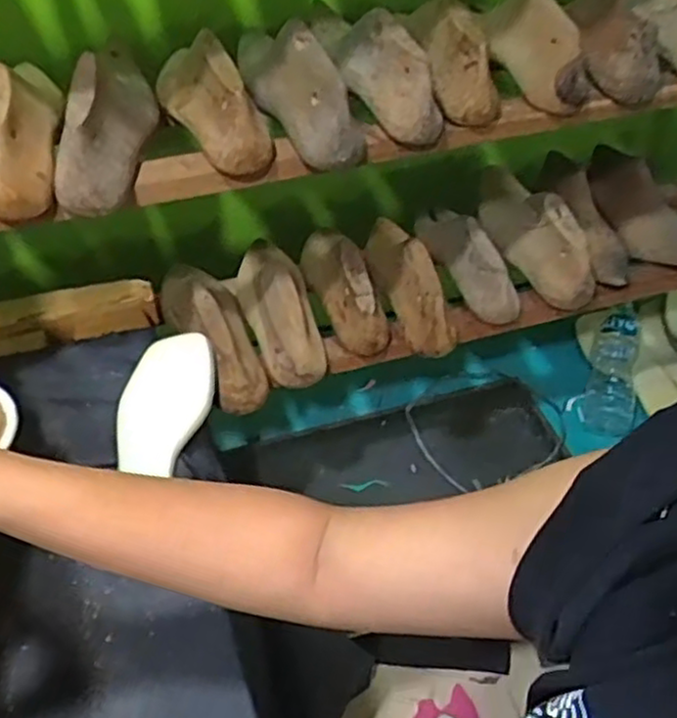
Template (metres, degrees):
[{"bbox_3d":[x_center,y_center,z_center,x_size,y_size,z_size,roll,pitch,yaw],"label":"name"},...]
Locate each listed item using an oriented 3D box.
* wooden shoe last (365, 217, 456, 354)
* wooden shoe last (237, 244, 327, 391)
[{"bbox_3d":[0.073,-0.103,0.822,0.056,0.079,0.225,-13,43,-10],"label":"wooden shoe last"},{"bbox_3d":[-0.071,-0.073,0.809,0.070,0.065,0.241,-11,43,-8],"label":"wooden shoe last"}]

